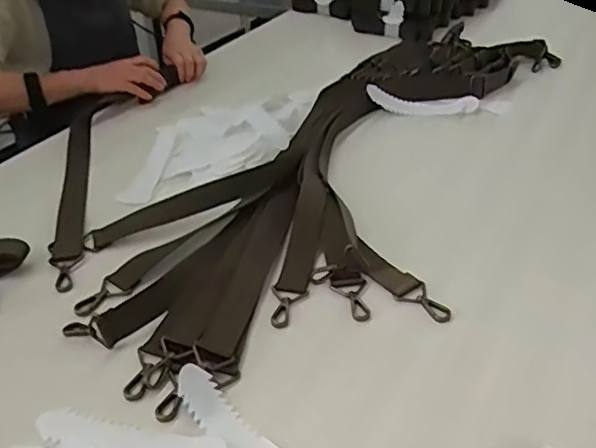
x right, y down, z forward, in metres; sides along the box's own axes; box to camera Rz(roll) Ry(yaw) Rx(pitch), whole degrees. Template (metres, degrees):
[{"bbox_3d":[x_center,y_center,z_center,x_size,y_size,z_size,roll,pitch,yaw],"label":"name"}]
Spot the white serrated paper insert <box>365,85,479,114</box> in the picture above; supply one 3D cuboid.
[{"bbox_3d":[0.219,-0.212,1.066,0.194,0.013,0.058,4,59,-5],"label":"white serrated paper insert"}]

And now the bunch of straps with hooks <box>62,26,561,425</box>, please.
[{"bbox_3d":[0.127,-0.113,0.915,0.384,0.041,1.011,21,41,30],"label":"bunch of straps with hooks"}]

